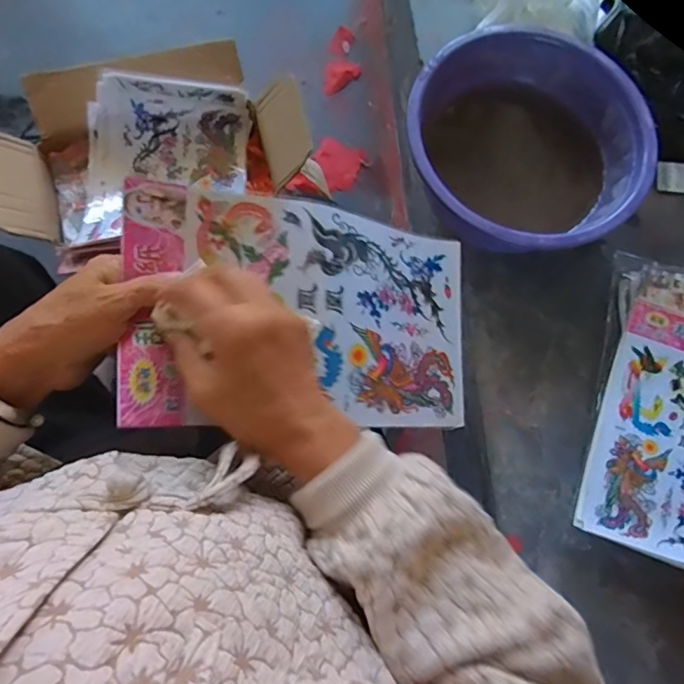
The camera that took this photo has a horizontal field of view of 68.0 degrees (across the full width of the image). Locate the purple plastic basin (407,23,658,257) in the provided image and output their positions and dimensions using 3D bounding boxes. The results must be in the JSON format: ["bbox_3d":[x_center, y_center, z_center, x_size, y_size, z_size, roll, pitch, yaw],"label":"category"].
[{"bbox_3d":[0.230,-0.239,0.657,0.291,0.134,0.284,1,76,-3],"label":"purple plastic basin"}]

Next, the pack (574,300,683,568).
[{"bbox_3d":[0.394,0.103,0.579,0.182,0.021,0.287,22,76,2],"label":"pack"}]

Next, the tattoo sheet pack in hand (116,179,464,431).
[{"bbox_3d":[-0.015,-0.021,0.377,0.271,0.021,0.165,6,78,-27],"label":"tattoo sheet pack in hand"}]

